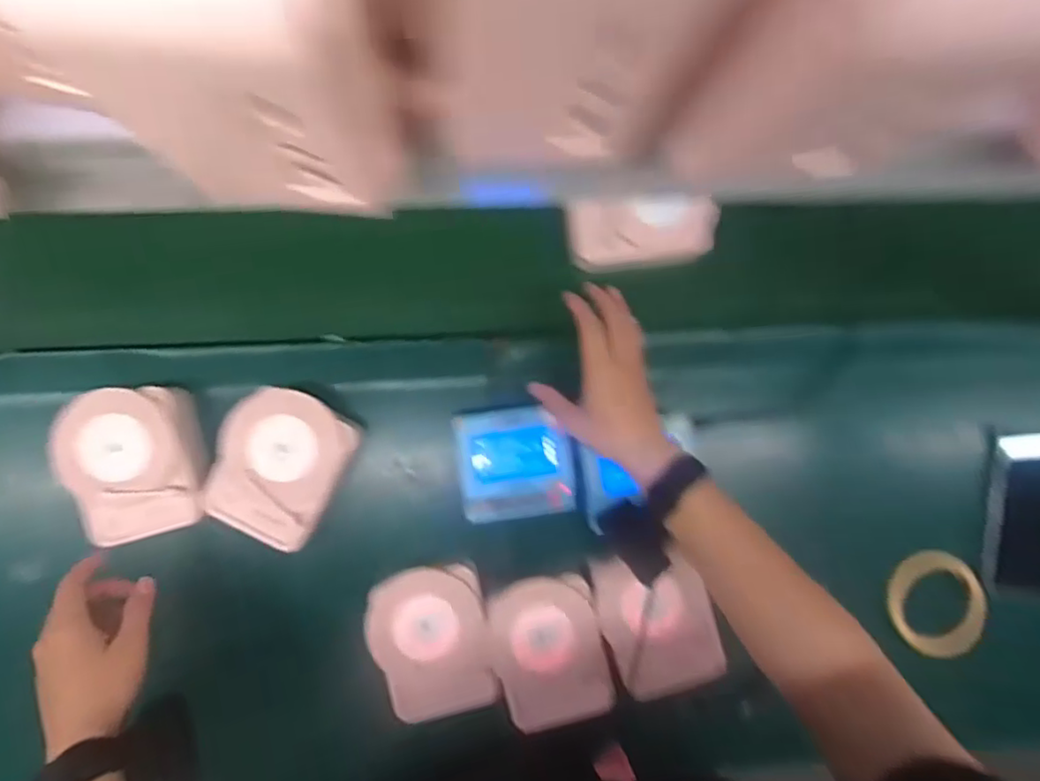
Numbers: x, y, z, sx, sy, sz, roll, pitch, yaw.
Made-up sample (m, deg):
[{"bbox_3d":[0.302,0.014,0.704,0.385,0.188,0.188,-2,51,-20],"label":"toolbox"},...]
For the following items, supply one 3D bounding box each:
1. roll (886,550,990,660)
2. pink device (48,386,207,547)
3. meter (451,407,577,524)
[{"bbox_3d":[0.421,0.214,0.630,0.102,0.019,0.099,0,89,-4],"label":"roll"},{"bbox_3d":[-0.342,0.065,0.557,0.108,0.036,0.129,-11,90,-4],"label":"pink device"},{"bbox_3d":[-0.005,0.068,0.589,0.102,0.045,0.101,-7,89,-4],"label":"meter"}]

